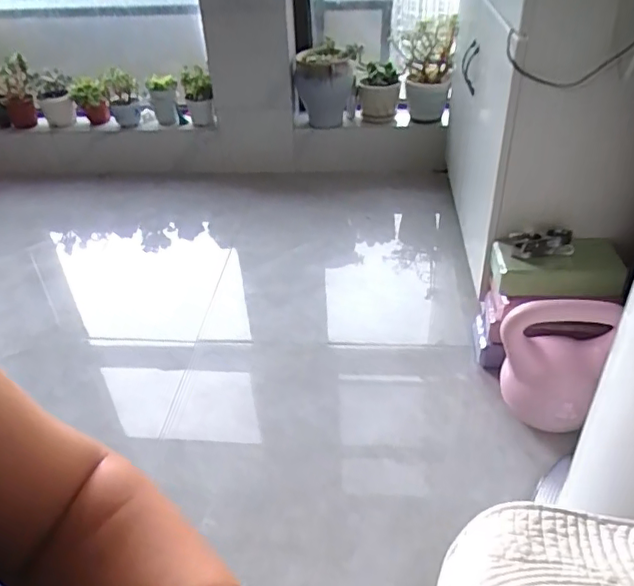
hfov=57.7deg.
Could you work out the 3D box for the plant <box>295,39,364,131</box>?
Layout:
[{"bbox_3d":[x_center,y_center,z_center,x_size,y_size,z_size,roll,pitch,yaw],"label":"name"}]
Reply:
[{"bbox_3d":[0.028,-0.569,1.603,0.175,0.252,0.145,-5,37,-3],"label":"plant"}]

